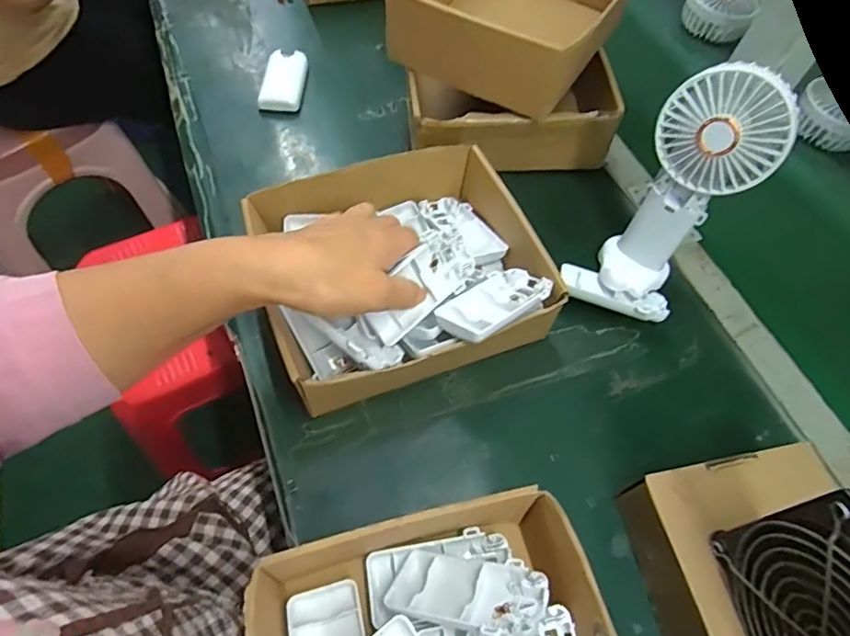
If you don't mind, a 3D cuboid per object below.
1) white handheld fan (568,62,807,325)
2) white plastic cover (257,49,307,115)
[{"bbox_3d":[0.190,-0.082,0.415,0.089,0.185,0.110,34,64,16],"label":"white handheld fan"},{"bbox_3d":[-0.160,-0.266,0.596,0.046,0.019,0.088,3,60,-1],"label":"white plastic cover"}]

